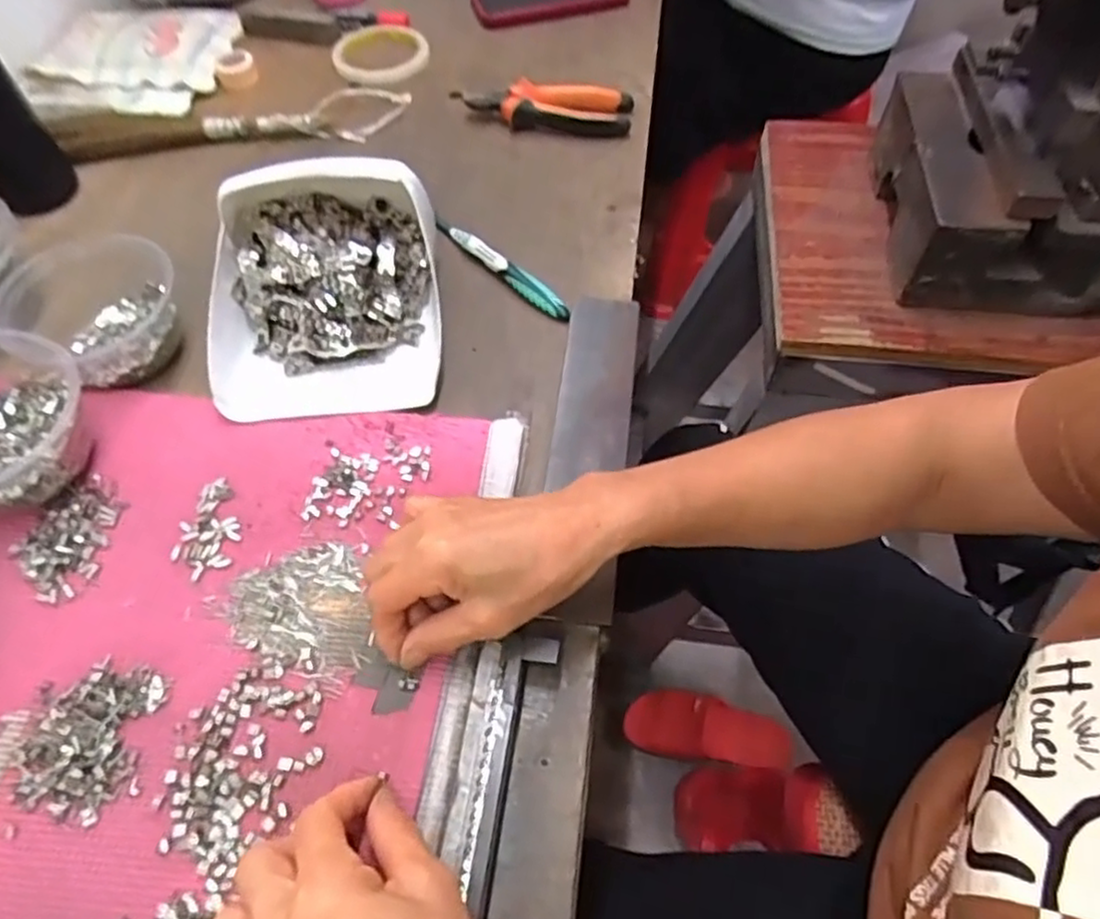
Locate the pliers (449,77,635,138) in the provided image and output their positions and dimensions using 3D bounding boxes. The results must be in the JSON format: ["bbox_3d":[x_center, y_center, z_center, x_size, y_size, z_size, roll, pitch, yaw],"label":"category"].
[{"bbox_3d":[-0.009,-0.334,0.655,0.167,0.028,0.047,7,58,4],"label":"pliers"}]

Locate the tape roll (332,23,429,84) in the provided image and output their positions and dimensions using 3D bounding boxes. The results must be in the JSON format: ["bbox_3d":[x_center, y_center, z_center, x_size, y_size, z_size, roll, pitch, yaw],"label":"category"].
[{"bbox_3d":[-0.176,-0.420,0.729,0.099,0.012,0.101,-6,58,-4],"label":"tape roll"}]

